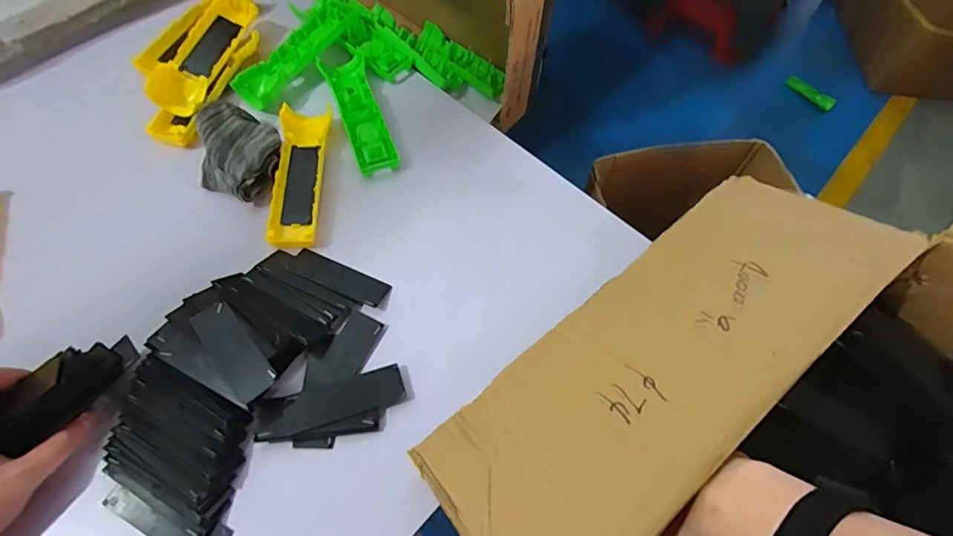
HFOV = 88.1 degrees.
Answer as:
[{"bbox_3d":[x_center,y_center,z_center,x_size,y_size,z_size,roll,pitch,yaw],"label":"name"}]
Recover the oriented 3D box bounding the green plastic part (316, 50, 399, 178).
[{"bbox_3d":[-0.131,-0.170,0.539,0.050,0.026,0.163,-17,63,-11],"label":"green plastic part"}]

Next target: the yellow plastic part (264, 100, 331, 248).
[{"bbox_3d":[-0.177,-0.094,0.493,0.046,0.032,0.158,0,61,-2],"label":"yellow plastic part"}]

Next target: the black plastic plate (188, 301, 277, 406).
[{"bbox_3d":[-0.195,0.066,0.392,0.032,0.007,0.094,-41,66,-15],"label":"black plastic plate"}]

